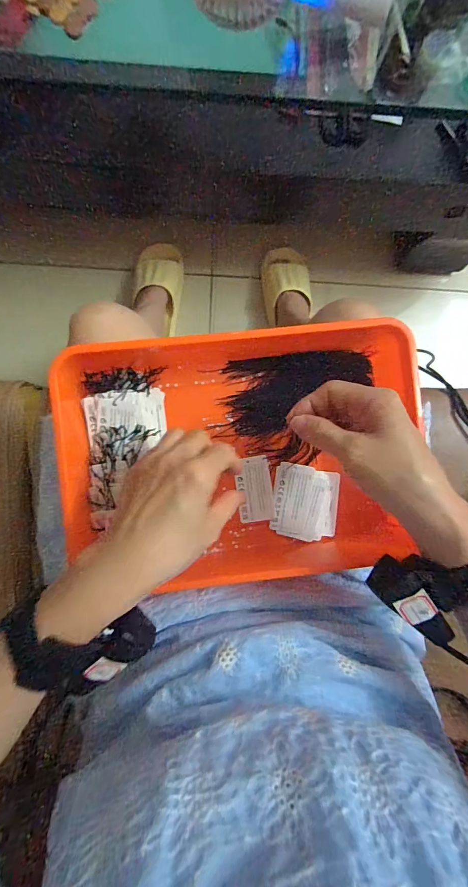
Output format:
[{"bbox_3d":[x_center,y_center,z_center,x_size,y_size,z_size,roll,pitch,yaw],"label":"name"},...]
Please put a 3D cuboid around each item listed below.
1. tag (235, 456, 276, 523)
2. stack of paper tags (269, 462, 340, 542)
[{"bbox_3d":[0.021,0.047,0.382,0.035,0.006,0.064,-9,90,-3],"label":"tag"},{"bbox_3d":[0.072,0.059,0.379,0.065,0.013,0.072,8,90,-3],"label":"stack of paper tags"}]

